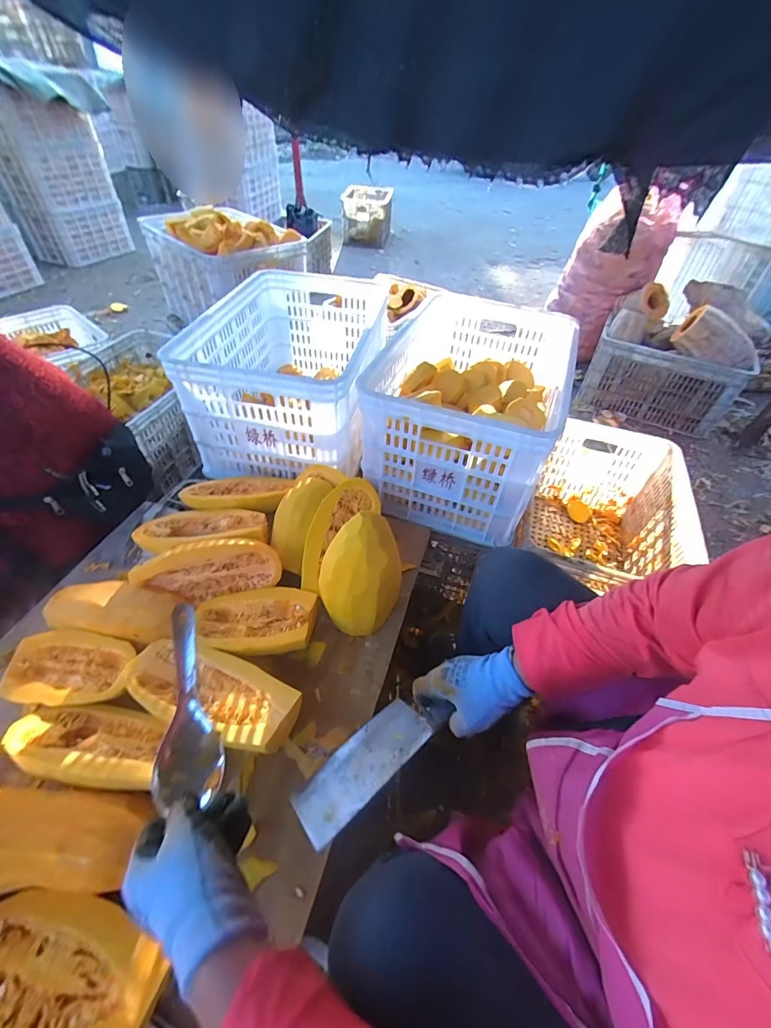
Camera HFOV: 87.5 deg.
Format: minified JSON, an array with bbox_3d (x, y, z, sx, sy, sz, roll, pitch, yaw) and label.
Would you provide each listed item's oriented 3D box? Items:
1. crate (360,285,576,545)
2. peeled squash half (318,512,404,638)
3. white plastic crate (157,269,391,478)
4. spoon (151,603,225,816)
[{"bbox_3d":[0.194,-0.256,0.935,0.383,0.276,0.562,16,48,10],"label":"crate"},{"bbox_3d":[-0.031,0.099,0.610,0.126,0.199,0.075,-24,53,-24],"label":"peeled squash half"},{"bbox_3d":[-0.206,-0.349,0.979,0.365,0.263,0.521,8,47,3],"label":"white plastic crate"},{"bbox_3d":[-0.213,0.195,0.433,0.060,0.039,0.189,-8,67,-12],"label":"spoon"}]

